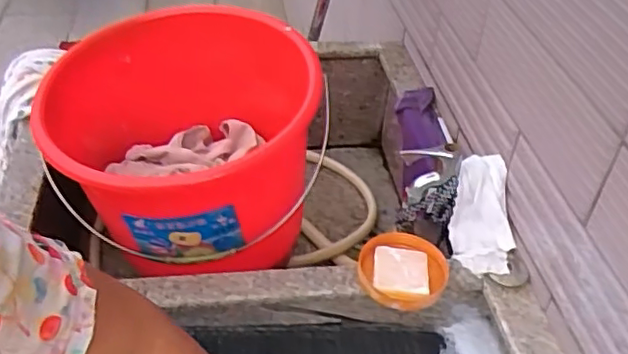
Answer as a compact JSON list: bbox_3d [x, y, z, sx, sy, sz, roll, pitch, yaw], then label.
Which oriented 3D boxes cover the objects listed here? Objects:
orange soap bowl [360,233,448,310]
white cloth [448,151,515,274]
[{"bbox_3d":[0.098,0.104,0.683,0.094,0.025,0.097,2,41,-1],"label":"orange soap bowl"},{"bbox_3d":[0.199,0.042,0.729,0.067,0.060,0.140,2,83,-1],"label":"white cloth"}]

